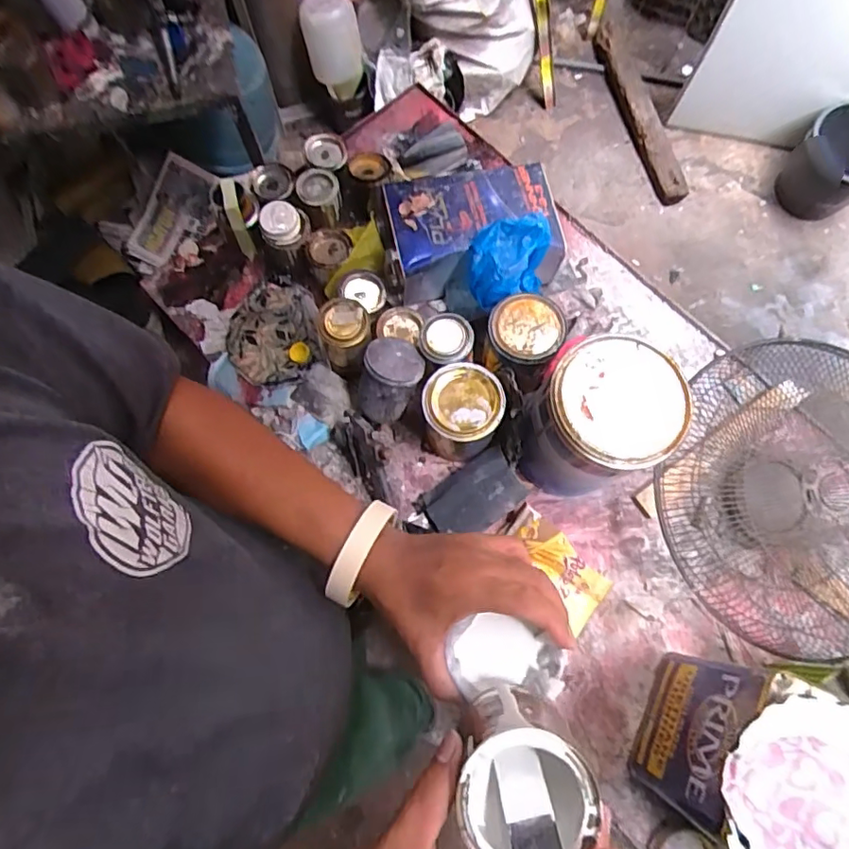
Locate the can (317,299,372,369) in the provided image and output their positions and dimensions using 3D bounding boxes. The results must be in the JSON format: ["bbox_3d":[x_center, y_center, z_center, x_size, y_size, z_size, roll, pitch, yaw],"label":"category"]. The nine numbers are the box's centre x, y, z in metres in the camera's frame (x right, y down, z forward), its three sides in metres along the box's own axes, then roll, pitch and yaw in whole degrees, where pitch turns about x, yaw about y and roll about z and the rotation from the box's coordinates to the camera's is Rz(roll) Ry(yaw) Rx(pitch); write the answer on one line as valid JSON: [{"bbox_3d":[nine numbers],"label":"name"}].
[{"bbox_3d":[-0.110,-0.127,0.765,0.069,0.088,0.066,-1,75,3],"label":"can"}]

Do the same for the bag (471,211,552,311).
[{"bbox_3d":[0.115,-0.223,0.764,0.107,0.087,0.107,9,76,5],"label":"bag"}]

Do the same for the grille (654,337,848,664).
[{"bbox_3d":[0.531,0.094,0.755,0.390,0.110,0.427,-17,75,-1],"label":"grille"}]

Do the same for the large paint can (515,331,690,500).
[{"bbox_3d":[0.219,0.001,0.713,0.157,0.209,0.151,-1,75,3],"label":"large paint can"}]

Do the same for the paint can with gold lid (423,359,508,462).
[{"bbox_3d":[0.052,-0.014,0.761,0.099,0.135,0.101,-1,75,3],"label":"paint can with gold lid"}]

